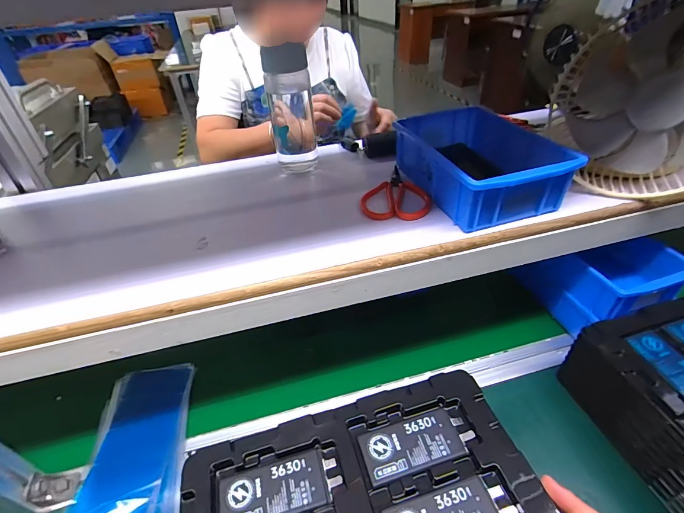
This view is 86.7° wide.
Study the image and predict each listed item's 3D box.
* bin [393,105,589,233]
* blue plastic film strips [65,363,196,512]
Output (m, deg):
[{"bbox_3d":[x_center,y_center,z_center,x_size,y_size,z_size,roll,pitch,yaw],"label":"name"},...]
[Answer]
[{"bbox_3d":[0.160,-0.115,0.437,0.132,0.058,0.198,-13,38,-9],"label":"bin"},{"bbox_3d":[-0.241,0.264,0.413,0.112,0.029,0.315,-13,42,-9],"label":"blue plastic film strips"}]

